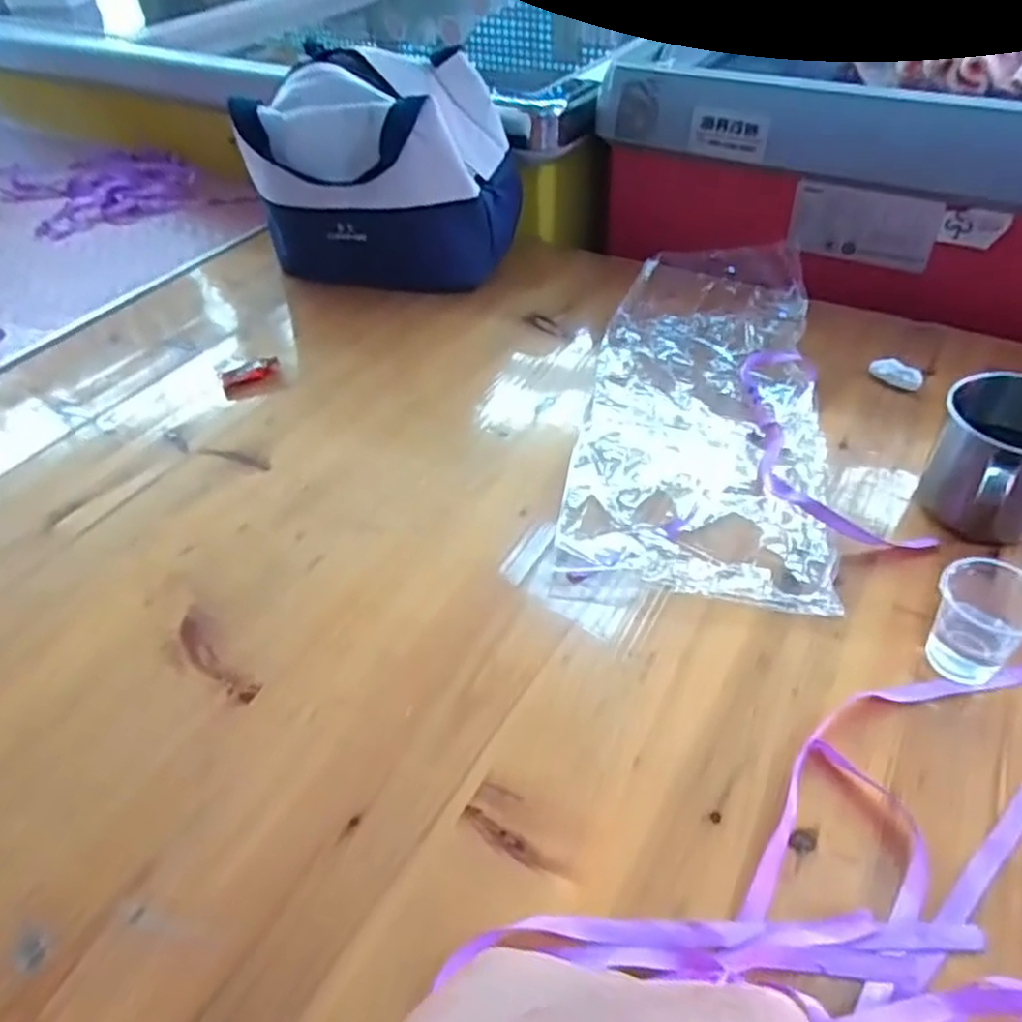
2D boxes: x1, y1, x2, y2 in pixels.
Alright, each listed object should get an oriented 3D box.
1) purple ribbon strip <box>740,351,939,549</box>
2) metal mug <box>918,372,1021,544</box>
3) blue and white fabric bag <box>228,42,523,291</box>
[{"bbox_3d":[0.205,-0.053,0.548,0.087,0.008,0.211,-9,45,-5],"label":"purple ribbon strip"},{"bbox_3d":[0.292,-0.020,0.471,0.081,0.086,0.094,29,54,29],"label":"metal mug"},{"bbox_3d":[-0.115,-0.318,0.734,0.219,0.176,0.126,9,46,13],"label":"blue and white fabric bag"}]

